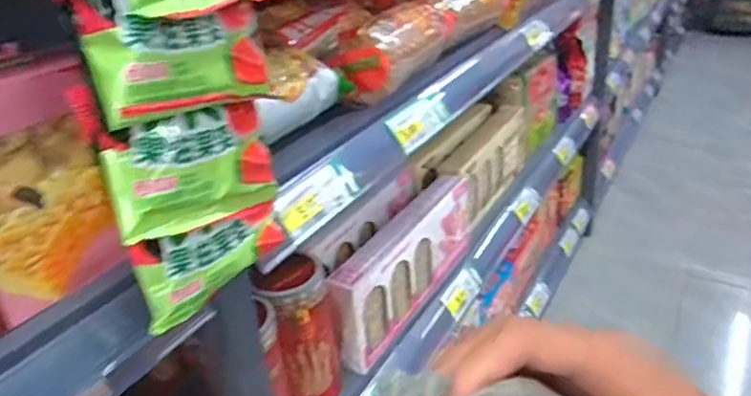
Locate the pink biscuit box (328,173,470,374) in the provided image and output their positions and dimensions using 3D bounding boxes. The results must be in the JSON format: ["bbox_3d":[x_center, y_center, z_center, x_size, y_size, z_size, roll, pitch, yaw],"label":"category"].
[{"bbox_3d":[0.040,0.072,0.717,0.046,0.117,0.288,12,32,28],"label":"pink biscuit box"}]

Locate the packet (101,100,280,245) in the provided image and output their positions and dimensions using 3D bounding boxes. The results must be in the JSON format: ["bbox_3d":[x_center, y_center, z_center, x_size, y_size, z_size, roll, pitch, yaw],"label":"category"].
[{"bbox_3d":[-0.092,-0.014,0.310,0.018,0.061,0.096,14,33,32],"label":"packet"}]

